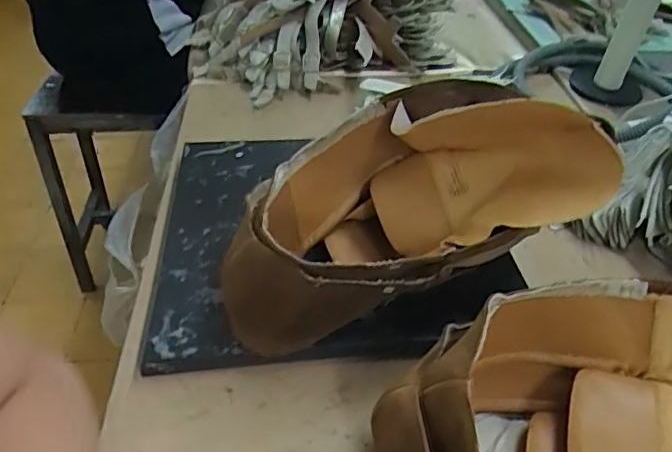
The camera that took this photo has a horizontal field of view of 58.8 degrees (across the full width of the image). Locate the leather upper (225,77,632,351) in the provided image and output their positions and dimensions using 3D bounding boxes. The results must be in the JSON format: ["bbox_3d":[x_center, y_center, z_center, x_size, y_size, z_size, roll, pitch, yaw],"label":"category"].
[{"bbox_3d":[0.048,-0.016,0.446,0.270,0.146,0.141,-9,40,-13],"label":"leather upper"}]

